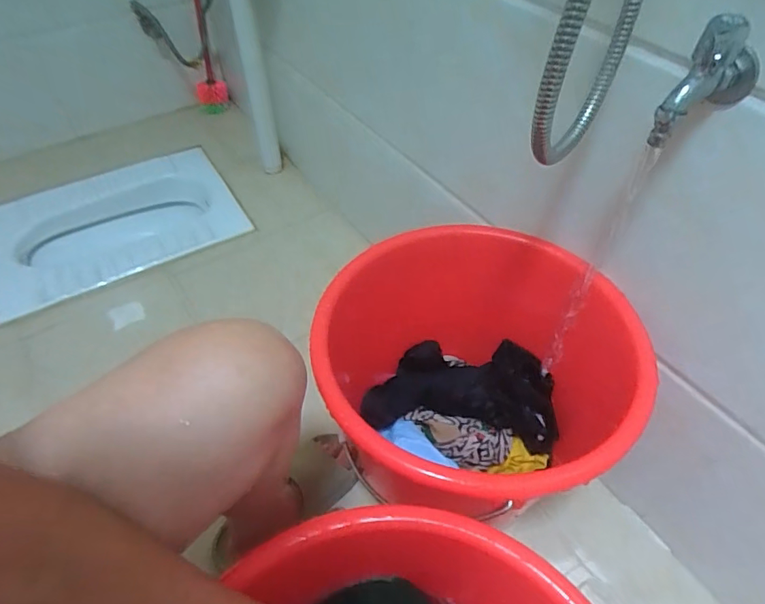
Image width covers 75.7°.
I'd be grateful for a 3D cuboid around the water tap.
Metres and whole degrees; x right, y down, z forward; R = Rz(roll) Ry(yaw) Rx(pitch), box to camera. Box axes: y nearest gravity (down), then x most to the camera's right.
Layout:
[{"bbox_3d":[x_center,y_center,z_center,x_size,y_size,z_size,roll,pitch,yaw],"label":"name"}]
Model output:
[{"bbox_3d":[0.253,-0.168,0.379,0.047,0.086,0.073,34,57,26],"label":"water tap"}]

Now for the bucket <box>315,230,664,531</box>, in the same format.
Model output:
[{"bbox_3d":[0.118,0.104,0.641,0.348,0.272,0.348,-22,53,-18],"label":"bucket"}]

